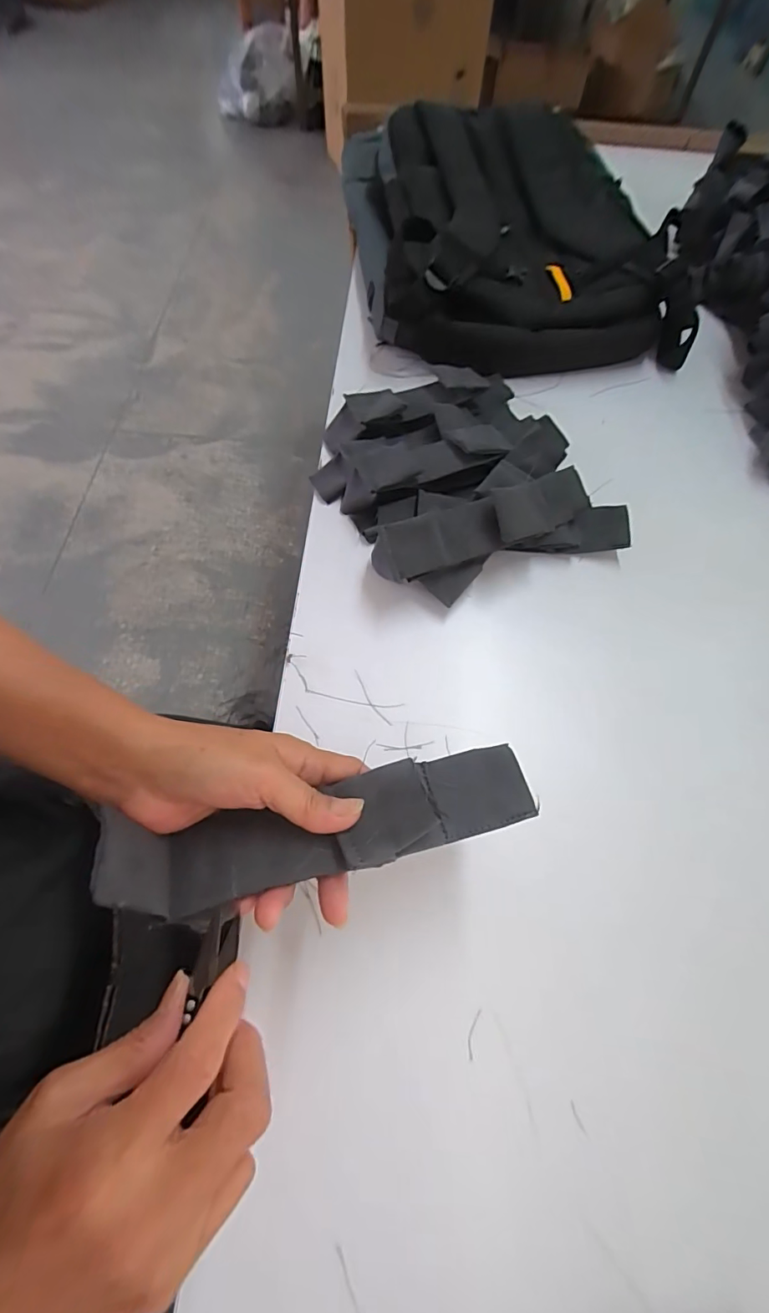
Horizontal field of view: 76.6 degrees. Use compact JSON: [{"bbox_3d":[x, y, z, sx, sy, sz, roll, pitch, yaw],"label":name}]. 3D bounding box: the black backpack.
[{"bbox_3d":[0.149,-0.518,0.604,0.343,0.088,0.417,-8,65,-7],"label":"black backpack"}]

